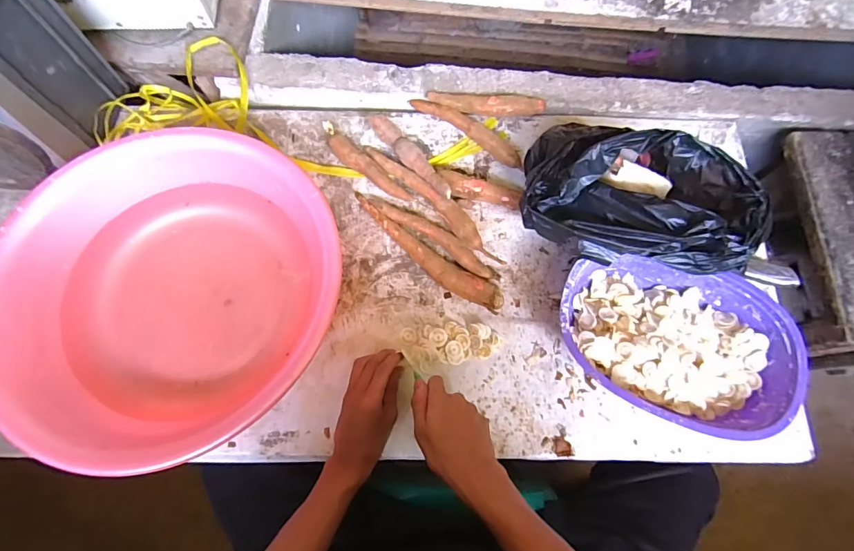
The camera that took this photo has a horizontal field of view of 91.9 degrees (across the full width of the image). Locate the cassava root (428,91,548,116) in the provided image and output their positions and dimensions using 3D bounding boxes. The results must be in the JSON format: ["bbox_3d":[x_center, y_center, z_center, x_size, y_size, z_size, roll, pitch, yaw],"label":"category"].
[{"bbox_3d":[0.100,-0.290,0.700,0.193,0.024,0.037,5,69,2],"label":"cassava root"}]

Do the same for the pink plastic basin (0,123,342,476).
[{"bbox_3d":[-0.336,-0.014,0.560,0.405,0.121,0.438,0,69,0],"label":"pink plastic basin"}]

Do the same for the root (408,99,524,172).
[{"bbox_3d":[0.067,-0.246,0.688,0.219,0.030,0.029,38,74,14],"label":"root"}]

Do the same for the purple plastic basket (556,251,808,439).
[{"bbox_3d":[0.320,0.089,0.551,0.301,0.073,0.209,16,70,6],"label":"purple plastic basket"}]

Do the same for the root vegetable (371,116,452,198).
[{"bbox_3d":[-0.022,-0.186,0.656,0.031,0.046,0.192,-37,73,-13],"label":"root vegetable"}]

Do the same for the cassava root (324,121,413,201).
[{"bbox_3d":[-0.101,-0.175,0.657,0.185,0.030,0.029,40,74,14],"label":"cassava root"}]

